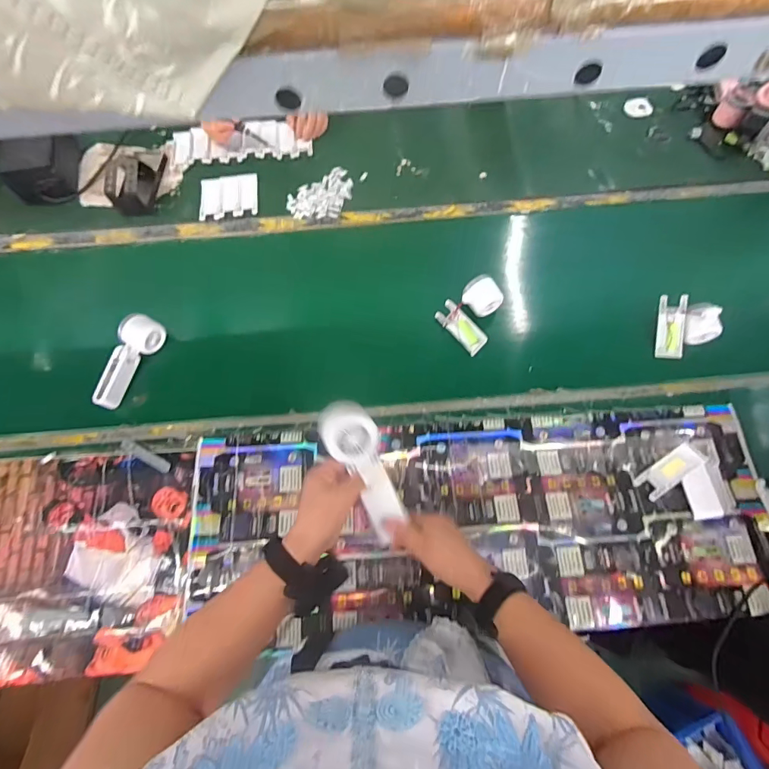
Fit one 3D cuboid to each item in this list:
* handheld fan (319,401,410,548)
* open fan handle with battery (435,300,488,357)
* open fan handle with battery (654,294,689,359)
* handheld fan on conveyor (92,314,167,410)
[{"bbox_3d":[-0.021,0.096,0.479,0.055,0.040,0.158,-24,101,-6],"label":"handheld fan"},{"bbox_3d":[0.141,-0.104,0.771,0.044,0.026,0.106,-34,73,-11],"label":"open fan handle with battery"},{"bbox_3d":[0.502,-0.099,0.745,0.037,0.028,0.108,1,99,3],"label":"open fan handle with battery"},{"bbox_3d":[-0.456,-0.042,0.749,0.054,0.051,0.170,21,72,8],"label":"handheld fan on conveyor"}]

